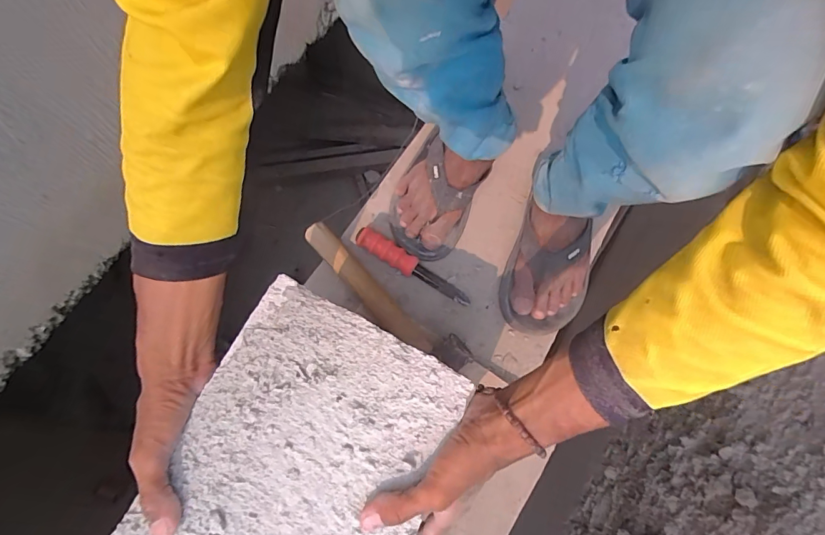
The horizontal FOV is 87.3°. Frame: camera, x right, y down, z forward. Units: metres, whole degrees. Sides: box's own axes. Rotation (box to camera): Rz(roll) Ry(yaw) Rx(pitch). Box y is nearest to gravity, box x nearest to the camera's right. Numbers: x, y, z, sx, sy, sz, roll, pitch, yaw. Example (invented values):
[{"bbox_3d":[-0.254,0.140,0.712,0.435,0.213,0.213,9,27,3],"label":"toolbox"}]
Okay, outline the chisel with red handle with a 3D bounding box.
[{"bbox_3d":[0.000,0.000,0.616,0.180,0.024,0.026,32,73,-2],"label":"chisel with red handle"}]

